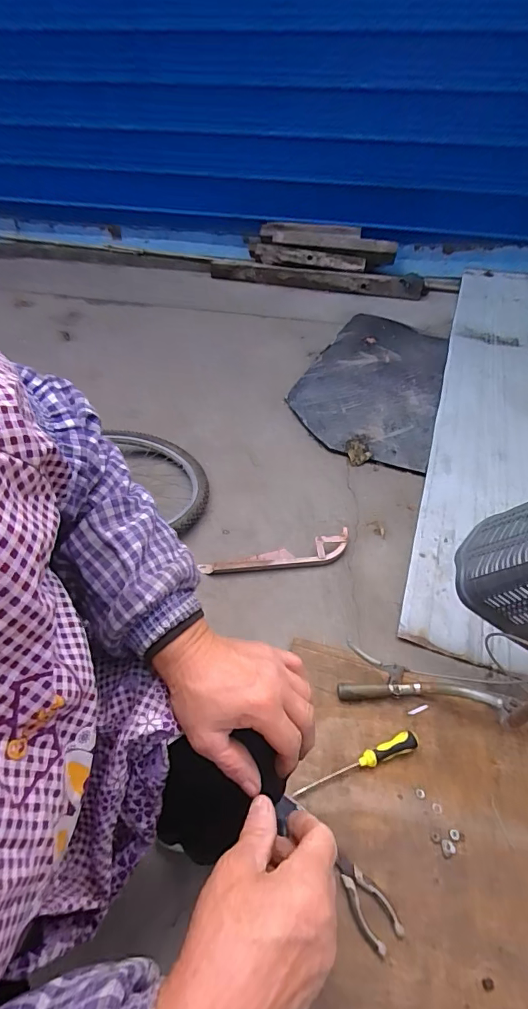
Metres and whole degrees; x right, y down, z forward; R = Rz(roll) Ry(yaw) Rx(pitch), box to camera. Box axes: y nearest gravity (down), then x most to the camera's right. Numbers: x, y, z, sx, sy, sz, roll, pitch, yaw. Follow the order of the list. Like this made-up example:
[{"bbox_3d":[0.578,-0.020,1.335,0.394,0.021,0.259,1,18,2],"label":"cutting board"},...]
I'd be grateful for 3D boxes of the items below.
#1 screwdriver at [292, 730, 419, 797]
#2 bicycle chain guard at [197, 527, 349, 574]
[{"bbox_3d":[0.168,0.463,0.778,0.242,0.028,0.029,-16,47,-14],"label":"screwdriver"},{"bbox_3d":[0.036,0.141,1.130,0.400,0.039,0.082,-10,46,-9],"label":"bicycle chain guard"}]

